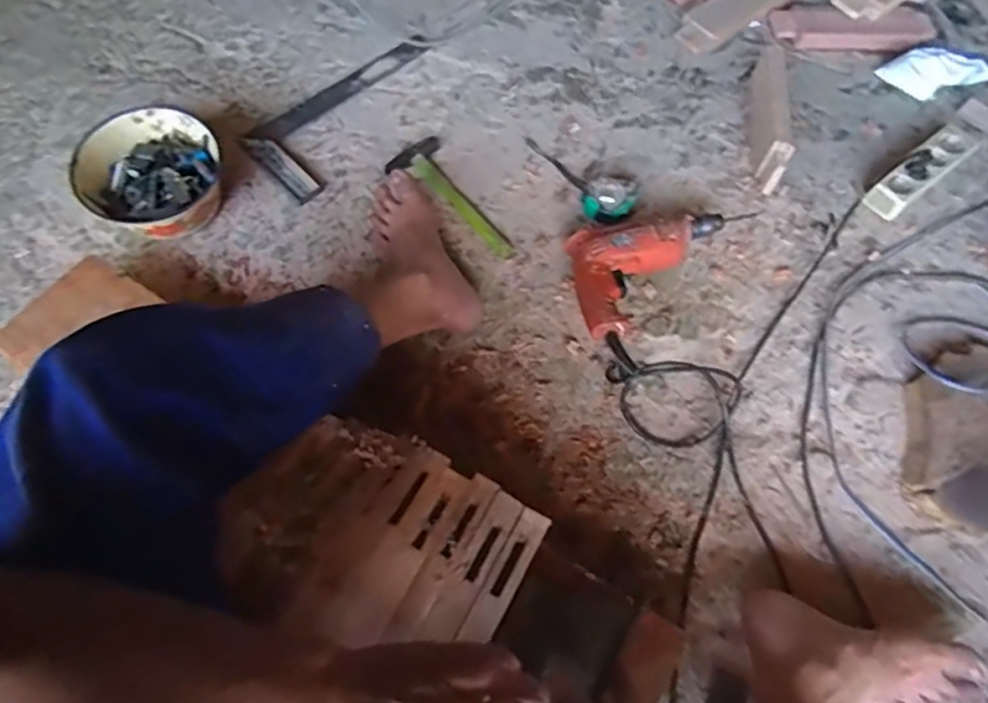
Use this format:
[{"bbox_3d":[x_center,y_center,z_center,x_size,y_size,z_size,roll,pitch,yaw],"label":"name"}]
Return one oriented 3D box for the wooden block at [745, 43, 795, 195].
[{"bbox_3d":[0.419,-0.367,0.973,0.041,0.067,0.279,9,65,3],"label":"wooden block"}]

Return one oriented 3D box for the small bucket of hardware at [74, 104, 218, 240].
[{"bbox_3d":[-0.453,-0.230,0.863,0.181,0.090,0.175,-25,68,-12],"label":"small bucket of hardware"}]

